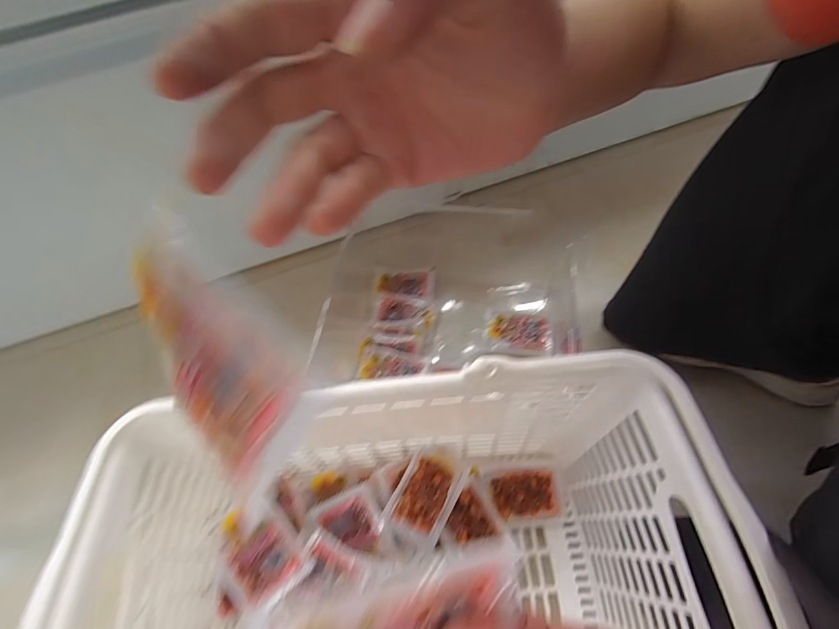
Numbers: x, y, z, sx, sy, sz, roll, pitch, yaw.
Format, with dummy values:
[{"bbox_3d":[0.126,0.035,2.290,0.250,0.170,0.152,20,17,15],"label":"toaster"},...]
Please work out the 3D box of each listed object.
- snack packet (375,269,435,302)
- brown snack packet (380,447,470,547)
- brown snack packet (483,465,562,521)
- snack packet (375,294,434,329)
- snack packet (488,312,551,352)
[{"bbox_3d":[-0.022,-0.048,0.600,0.086,0.009,0.047,3,61,5],"label":"snack packet"},{"bbox_3d":[0.008,0.191,0.418,0.065,0.018,0.092,26,81,-6],"label":"brown snack packet"},{"bbox_3d":[0.119,0.203,0.450,0.082,0.016,0.055,-3,61,2],"label":"brown snack packet"},{"bbox_3d":[-0.022,-0.004,0.577,0.082,0.018,0.052,7,62,7],"label":"snack packet"},{"bbox_3d":[0.142,0.023,0.553,0.084,0.015,0.049,12,62,10],"label":"snack packet"}]

